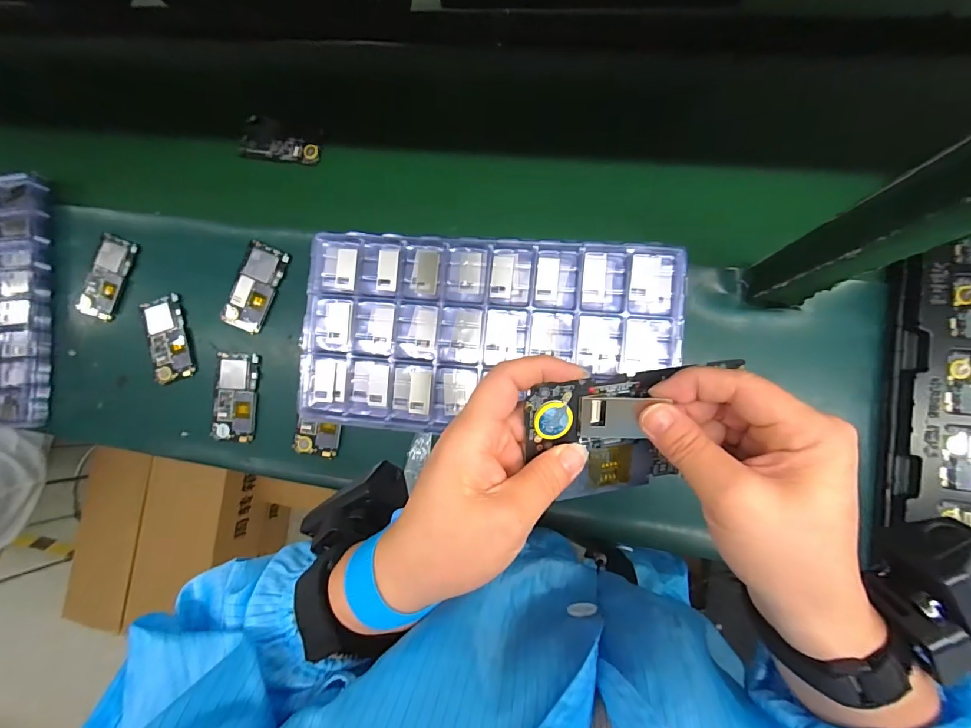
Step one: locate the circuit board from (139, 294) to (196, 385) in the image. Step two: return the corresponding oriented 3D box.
[{"bbox_3d":[-0.440,-0.034,0.604,0.055,0.015,0.113,-15,82,5],"label":"circuit board"}]

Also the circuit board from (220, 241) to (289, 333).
[{"bbox_3d":[-0.316,-0.104,0.599,0.057,0.014,0.118,22,87,9],"label":"circuit board"}]

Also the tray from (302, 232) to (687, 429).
[{"bbox_3d":[-0.002,-0.029,0.449,0.378,0.024,0.198,5,84,8],"label":"tray"}]

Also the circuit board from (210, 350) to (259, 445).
[{"bbox_3d":[-0.342,0.046,0.601,0.056,0.014,0.119,4,84,8],"label":"circuit board"}]

